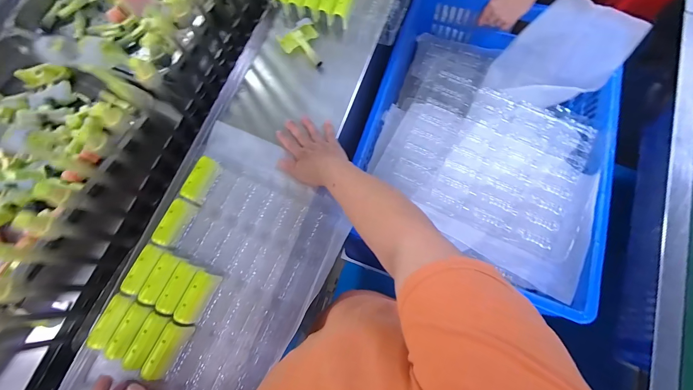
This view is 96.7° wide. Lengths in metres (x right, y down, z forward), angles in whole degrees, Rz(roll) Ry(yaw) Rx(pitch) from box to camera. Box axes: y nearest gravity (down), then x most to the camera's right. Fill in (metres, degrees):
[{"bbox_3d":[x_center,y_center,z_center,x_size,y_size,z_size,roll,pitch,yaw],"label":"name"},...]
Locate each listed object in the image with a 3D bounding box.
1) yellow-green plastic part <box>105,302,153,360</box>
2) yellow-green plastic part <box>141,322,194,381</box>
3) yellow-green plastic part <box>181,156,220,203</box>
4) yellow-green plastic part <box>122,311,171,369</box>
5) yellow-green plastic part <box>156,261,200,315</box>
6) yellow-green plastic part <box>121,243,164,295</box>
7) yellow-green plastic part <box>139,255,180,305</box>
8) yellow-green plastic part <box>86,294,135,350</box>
[{"bbox_3d":[-0.320,0.199,0.451,0.030,0.011,0.078,21,76,7],"label":"yellow-green plastic part"},{"bbox_3d":[-0.259,0.227,0.446,0.033,0.018,0.075,21,76,7],"label":"yellow-green plastic part"},{"bbox_3d":[-0.247,-0.026,0.527,0.023,0.040,0.076,21,76,7],"label":"yellow-green plastic part"},{"bbox_3d":[-0.292,0.212,0.447,0.034,0.013,0.075,20,75,7],"label":"yellow-green plastic part"},{"bbox_3d":[-0.259,0.142,0.470,0.033,0.012,0.076,19,75,7],"label":"yellow-green plastic part"},{"bbox_3d":[-0.316,0.116,0.477,0.029,0.014,0.077,22,76,8],"label":"yellow-green plastic part"},{"bbox_3d":[-0.287,0.129,0.471,0.030,0.010,0.075,21,76,7],"label":"yellow-green plastic part"},{"bbox_3d":[-0.351,0.190,0.458,0.032,0.014,0.079,19,75,7],"label":"yellow-green plastic part"}]

